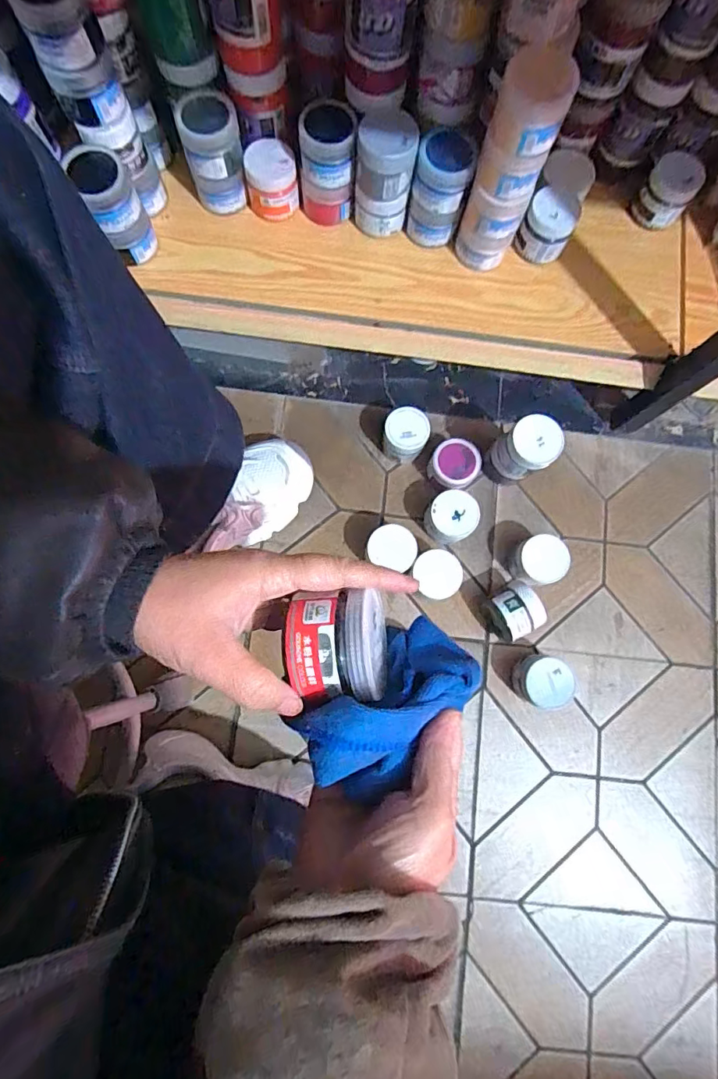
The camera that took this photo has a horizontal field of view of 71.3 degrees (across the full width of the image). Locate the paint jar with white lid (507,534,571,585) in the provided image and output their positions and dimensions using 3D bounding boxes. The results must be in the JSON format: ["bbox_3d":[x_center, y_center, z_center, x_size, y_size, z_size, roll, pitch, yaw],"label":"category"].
[{"bbox_3d":[0.221,0.027,0.621,0.059,0.052,0.060,0,80,-1],"label":"paint jar with white lid"}]

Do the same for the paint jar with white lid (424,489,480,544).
[{"bbox_3d":[0.115,-0.026,0.624,0.060,0.050,0.056,0,80,-1],"label":"paint jar with white lid"}]

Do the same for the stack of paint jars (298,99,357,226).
[{"bbox_3d":[-0.033,-0.403,0.543,0.055,0.101,0.053,6,81,-1],"label":"stack of paint jars"}]

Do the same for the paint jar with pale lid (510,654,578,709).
[{"bbox_3d":[0.218,0.168,0.597,0.055,0.053,0.058,0,80,-1],"label":"paint jar with pale lid"}]

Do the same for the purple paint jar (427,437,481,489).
[{"bbox_3d":[0.121,-0.093,0.646,0.058,0.047,0.064,39,82,4],"label":"purple paint jar"}]

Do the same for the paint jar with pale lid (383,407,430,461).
[{"bbox_3d":[0.060,-0.133,0.640,0.053,0.058,0.051,0,80,-1],"label":"paint jar with pale lid"}]

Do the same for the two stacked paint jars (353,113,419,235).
[{"bbox_3d":[0.027,-0.393,0.540,0.058,0.111,0.066,3,81,-1],"label":"two stacked paint jars"}]

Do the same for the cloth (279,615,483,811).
[{"bbox_3d":[0.020,0.086,0.268,0.102,0.039,0.054,-37,82,-29],"label":"cloth"}]

